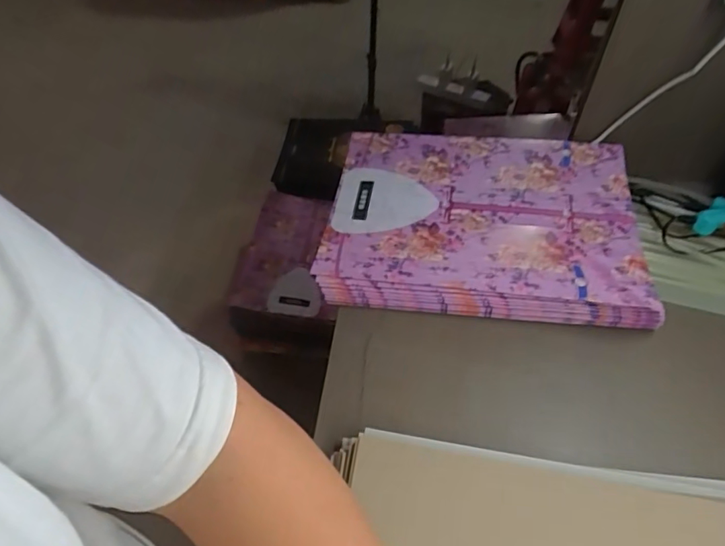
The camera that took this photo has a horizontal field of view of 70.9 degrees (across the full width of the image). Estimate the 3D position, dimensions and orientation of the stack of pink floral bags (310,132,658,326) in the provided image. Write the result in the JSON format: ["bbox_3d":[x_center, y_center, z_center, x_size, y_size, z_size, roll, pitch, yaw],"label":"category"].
[{"bbox_3d":[0.155,-0.075,0.693,0.398,0.049,0.313,3,51,8],"label":"stack of pink floral bags"}]

